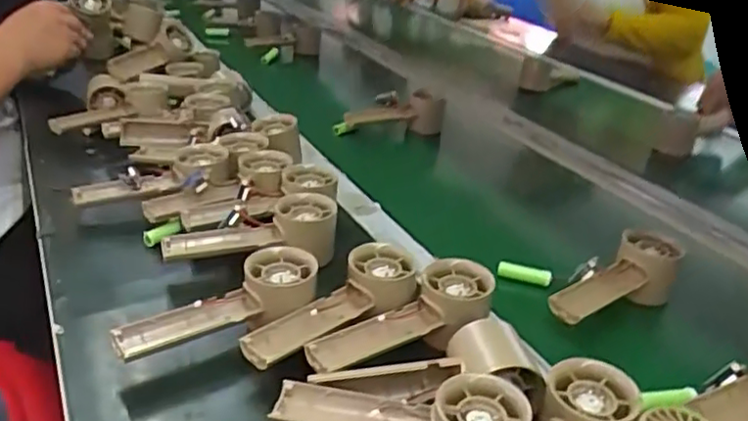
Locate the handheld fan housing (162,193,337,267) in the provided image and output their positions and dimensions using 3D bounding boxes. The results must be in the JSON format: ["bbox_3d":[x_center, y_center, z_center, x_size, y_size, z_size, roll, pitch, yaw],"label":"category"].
[{"bbox_3d":[-0.113,0.022,0.595,0.156,0.048,0.057,-5,30,-17],"label":"handheld fan housing"}]

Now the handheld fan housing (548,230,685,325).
[{"bbox_3d":[0.218,0.067,0.581,0.153,0.052,0.056,-20,37,-37],"label":"handheld fan housing"}]

